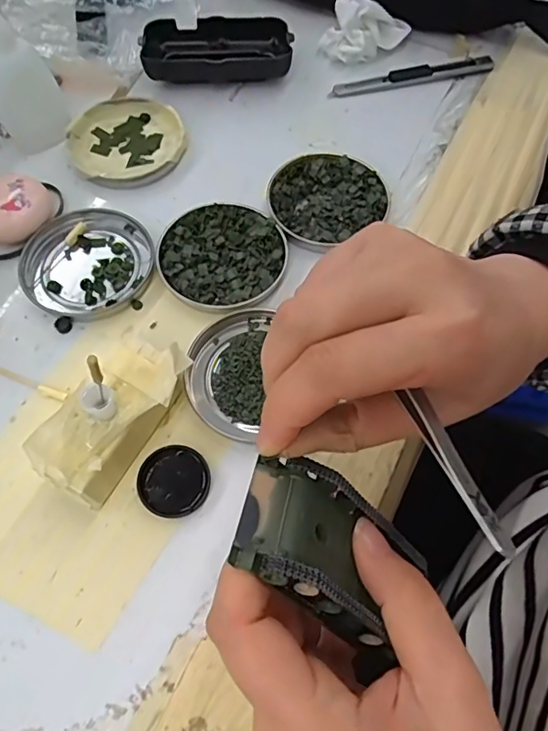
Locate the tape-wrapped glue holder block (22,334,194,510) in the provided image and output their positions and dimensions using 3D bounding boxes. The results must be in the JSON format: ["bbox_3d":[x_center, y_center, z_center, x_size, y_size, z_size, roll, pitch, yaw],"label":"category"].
[{"bbox_3d":[-0.079,0.026,0.263,0.046,0.043,0.083,27,67,11],"label":"tape-wrapped glue holder block"}]

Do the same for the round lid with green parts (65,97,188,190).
[{"bbox_3d":[-0.103,-0.156,0.369,0.079,0.012,0.081,1,65,-2],"label":"round lid with green parts"}]

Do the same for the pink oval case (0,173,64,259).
[{"bbox_3d":[-0.163,-0.097,0.330,0.057,0.022,0.045,-26,68,-14],"label":"pink oval case"}]

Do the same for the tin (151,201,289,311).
[{"bbox_3d":[-0.032,-0.068,0.326,0.076,0.010,0.077,1,65,-2],"label":"tin"}]

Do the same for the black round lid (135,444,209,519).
[{"bbox_3d":[-0.050,0.059,0.267,0.035,0.007,0.035,1,65,-2],"label":"black round lid"}]

